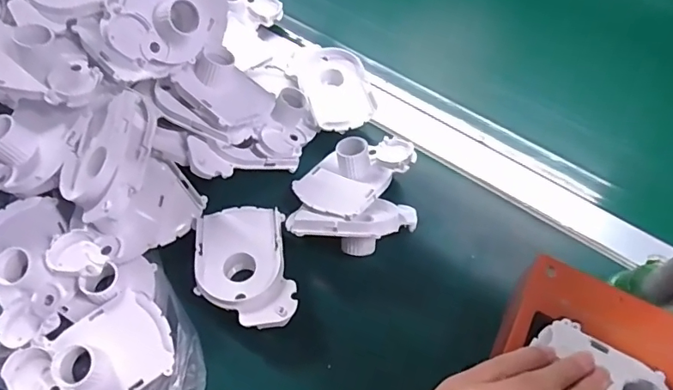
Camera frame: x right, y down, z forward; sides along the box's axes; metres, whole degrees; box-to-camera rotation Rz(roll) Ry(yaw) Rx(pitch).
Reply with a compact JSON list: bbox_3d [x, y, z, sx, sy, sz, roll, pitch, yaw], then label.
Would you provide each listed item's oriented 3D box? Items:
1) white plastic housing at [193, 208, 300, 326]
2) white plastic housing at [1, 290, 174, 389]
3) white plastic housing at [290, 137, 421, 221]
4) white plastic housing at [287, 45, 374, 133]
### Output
[{"bbox_3d":[-0.069,0.055,0.376,0.070,0.026,0.096,-3,57,-5],"label":"white plastic housing"},{"bbox_3d":[-0.164,0.110,0.330,0.102,0.028,0.064,-26,62,-18],"label":"white plastic housing"},{"bbox_3d":[0.017,-0.024,0.421,0.099,0.030,0.064,-38,66,-24],"label":"white plastic housing"},{"bbox_3d":[-0.004,-0.103,0.476,0.062,0.031,0.095,-16,59,-12],"label":"white plastic housing"}]

